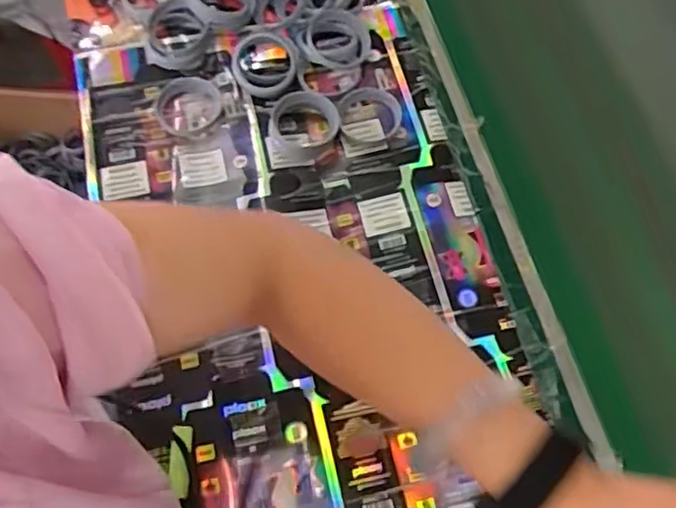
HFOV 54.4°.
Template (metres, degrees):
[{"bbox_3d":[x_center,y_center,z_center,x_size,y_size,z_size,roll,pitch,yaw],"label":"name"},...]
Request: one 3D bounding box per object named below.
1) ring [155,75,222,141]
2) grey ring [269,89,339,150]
[{"bbox_3d":[-0.136,-0.134,0.606,0.060,0.015,0.072,-15,66,-10],"label":"ring"},{"bbox_3d":[-0.031,-0.124,0.601,0.061,0.023,0.057,1,64,-3],"label":"grey ring"}]

